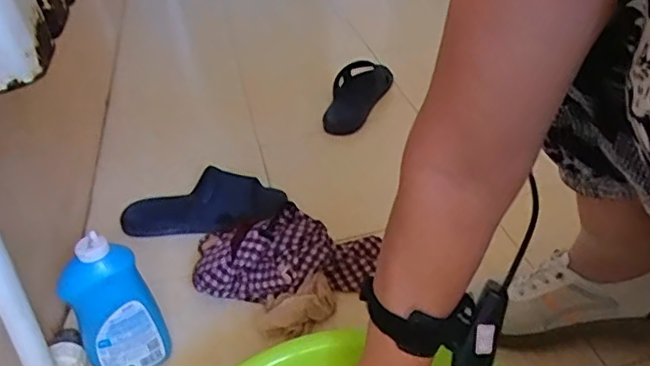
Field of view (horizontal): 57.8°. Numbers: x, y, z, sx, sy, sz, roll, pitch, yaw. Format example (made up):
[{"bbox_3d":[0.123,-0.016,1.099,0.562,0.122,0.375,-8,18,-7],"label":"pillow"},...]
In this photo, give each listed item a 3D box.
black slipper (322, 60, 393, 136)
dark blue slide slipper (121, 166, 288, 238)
[{"bbox_3d":[0.059,-0.167,1.124,0.106,0.053,0.212,5,39,15],"label":"black slipper"},{"bbox_3d":[-0.192,0.032,0.906,0.253,0.064,0.094,-4,37,4],"label":"dark blue slide slipper"}]

